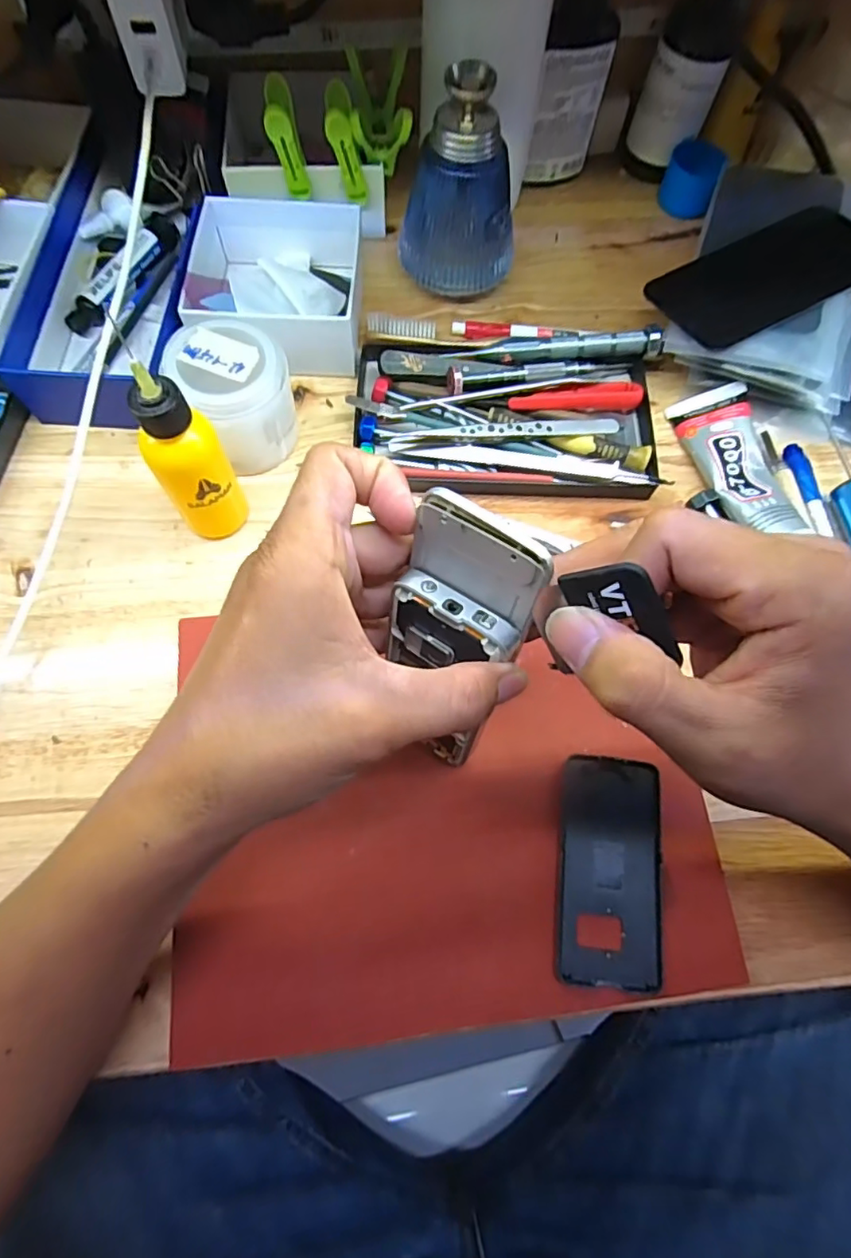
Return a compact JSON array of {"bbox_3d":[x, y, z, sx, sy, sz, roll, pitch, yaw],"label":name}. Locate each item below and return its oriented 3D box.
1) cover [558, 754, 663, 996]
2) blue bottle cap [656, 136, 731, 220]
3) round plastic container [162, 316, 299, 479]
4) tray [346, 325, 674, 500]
[{"bbox_3d":[0.084,0.108,0.259,0.045,0.007,0.096,6,70,0],"label":"cover"},{"bbox_3d":[0.191,-0.323,0.412,0.037,0.034,0.046,24,71,6],"label":"blue bottle cap"},{"bbox_3d":[-0.103,-0.124,0.313,0.060,0.056,0.058,1,70,-2],"label":"round plastic container"},{"bbox_3d":[0.048,-0.127,0.337,0.174,0.029,0.101,-1,70,-3],"label":"tray"}]

